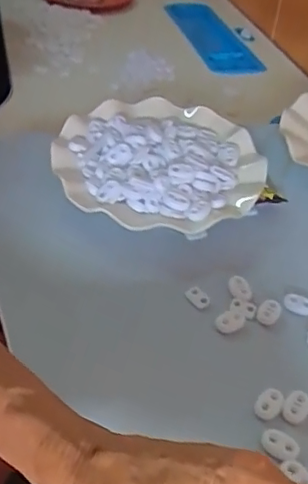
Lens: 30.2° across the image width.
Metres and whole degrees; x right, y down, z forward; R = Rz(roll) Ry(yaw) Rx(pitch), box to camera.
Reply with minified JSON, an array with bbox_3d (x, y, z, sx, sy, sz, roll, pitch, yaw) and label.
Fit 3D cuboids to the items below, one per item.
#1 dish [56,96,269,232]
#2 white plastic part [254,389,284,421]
[{"bbox_3d":[0.004,-0.070,0.492,0.176,0.023,0.171,3,41,-2],"label":"dish"},{"bbox_3d":[0.071,0.100,0.351,0.013,0.010,0.019,35,49,30],"label":"white plastic part"}]

